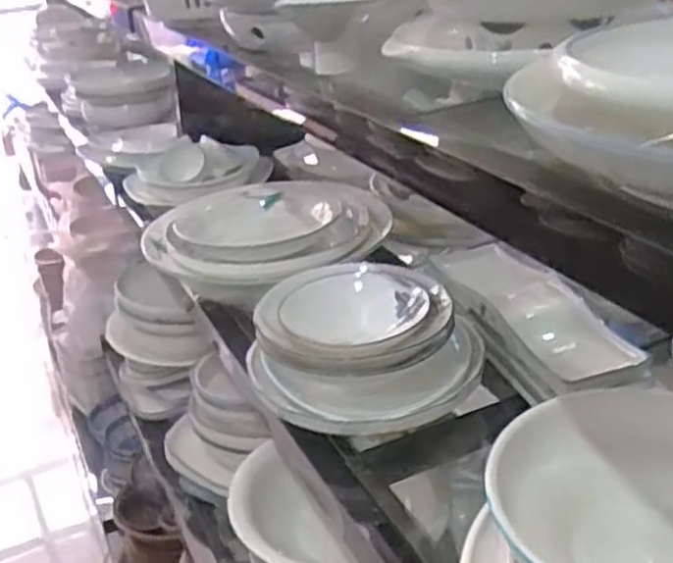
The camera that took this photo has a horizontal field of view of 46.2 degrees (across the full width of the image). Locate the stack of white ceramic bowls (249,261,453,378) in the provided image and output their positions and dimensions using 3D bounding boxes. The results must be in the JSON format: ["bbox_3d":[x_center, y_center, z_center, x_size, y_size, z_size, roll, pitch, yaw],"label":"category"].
[{"bbox_3d":[0.016,0.040,0.906,0.213,0.041,0.214,-7,27,-2],"label":"stack of white ceramic bowls"}]

